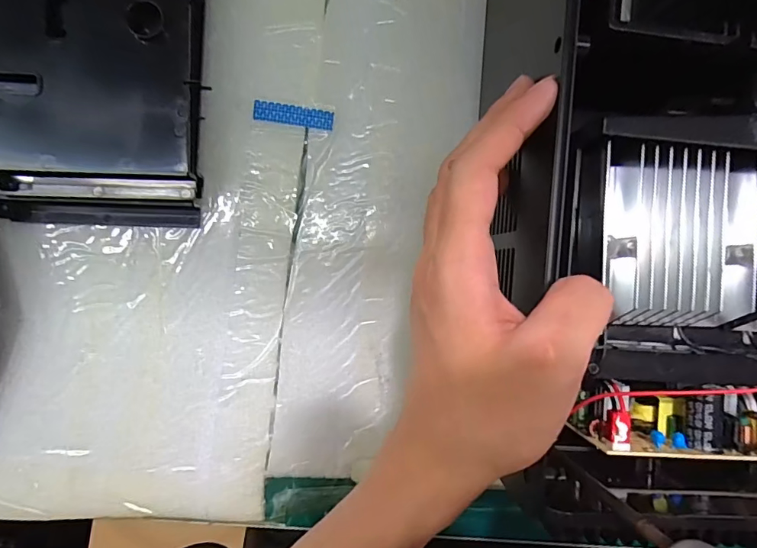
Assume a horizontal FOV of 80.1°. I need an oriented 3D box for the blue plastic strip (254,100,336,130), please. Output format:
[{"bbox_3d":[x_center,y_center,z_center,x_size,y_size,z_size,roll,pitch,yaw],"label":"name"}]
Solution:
[{"bbox_3d":[-0.053,-0.099,0.280,0.048,0.004,0.012,6,91,-5],"label":"blue plastic strip"}]

